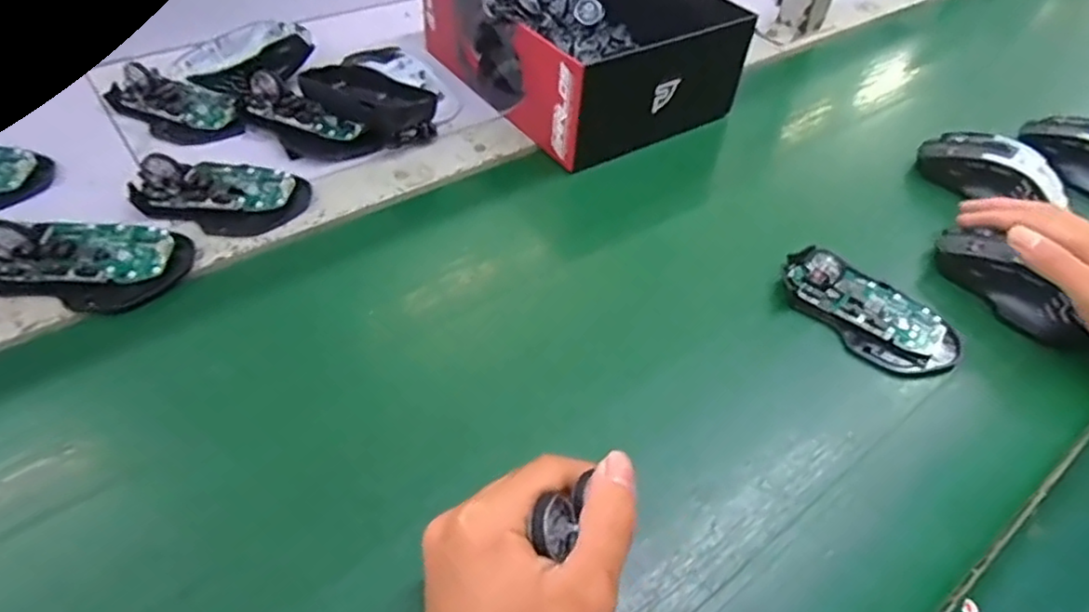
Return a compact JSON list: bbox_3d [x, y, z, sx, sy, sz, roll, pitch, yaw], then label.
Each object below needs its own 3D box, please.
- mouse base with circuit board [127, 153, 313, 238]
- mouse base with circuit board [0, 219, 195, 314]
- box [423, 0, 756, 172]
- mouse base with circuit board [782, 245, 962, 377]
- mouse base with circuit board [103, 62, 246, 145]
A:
[{"bbox_3d":[-0.224,-0.085,0.447,0.105,0.023,0.066,13,50,5],"label":"mouse base with circuit board"},{"bbox_3d":[-0.282,-0.033,0.389,0.110,0.026,0.064,4,50,-3],"label":"mouse base with circuit board"},{"bbox_3d":[0.026,-0.246,0.577,0.185,0.089,0.245,-25,54,-25],"label":"box"},{"bbox_3d":[0.214,-0.002,0.421,0.064,0.026,0.115,-35,61,-29],"label":"mouse base with circuit board"},{"bbox_3d":[-0.293,-0.161,0.513,0.112,0.025,0.056,22,49,14],"label":"mouse base with circuit board"}]

